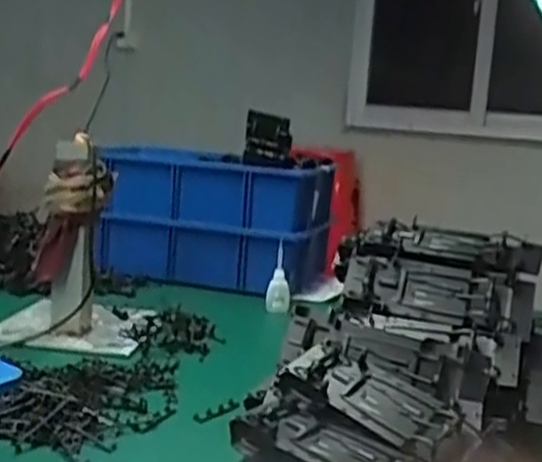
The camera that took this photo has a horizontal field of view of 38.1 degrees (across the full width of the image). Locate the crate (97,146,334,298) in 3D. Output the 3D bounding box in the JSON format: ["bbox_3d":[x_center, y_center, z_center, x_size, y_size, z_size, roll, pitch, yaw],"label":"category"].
[{"bbox_3d":[-0.104,-0.032,1.413,0.394,0.207,0.281,7,9,18],"label":"crate"}]

